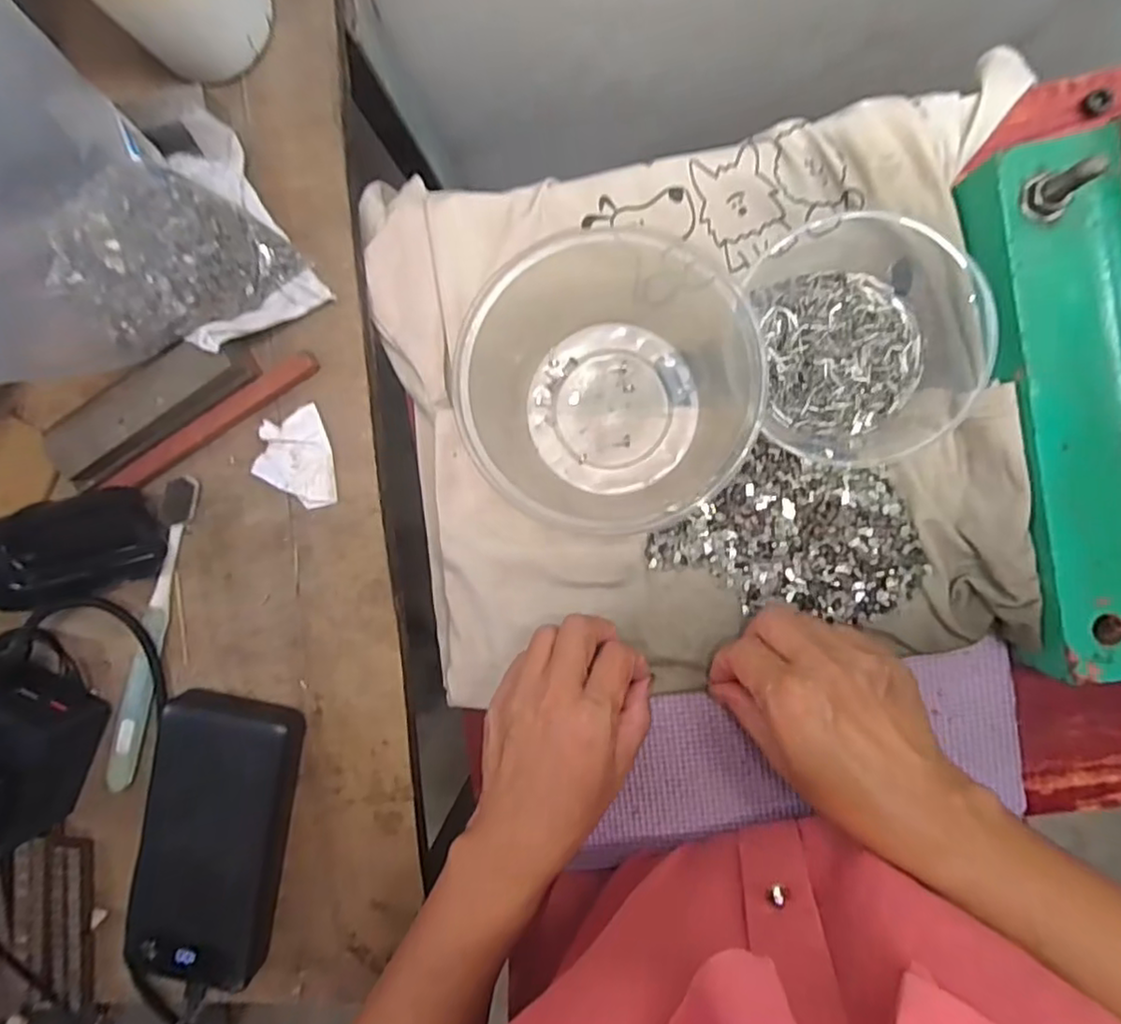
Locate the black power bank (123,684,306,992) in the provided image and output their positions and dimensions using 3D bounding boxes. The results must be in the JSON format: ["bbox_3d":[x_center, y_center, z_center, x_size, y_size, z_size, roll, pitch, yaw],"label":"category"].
[{"bbox_3d":[-0.194,0.185,0.367,0.073,0.022,0.157,11,92,1],"label":"black power bank"}]

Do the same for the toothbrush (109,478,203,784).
[{"bbox_3d":[-0.231,0.070,0.372,0.017,0.015,0.180,14,92,1],"label":"toothbrush"}]

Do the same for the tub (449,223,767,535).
[{"bbox_3d":[0.034,-0.071,0.348,0.152,0.078,0.169,39,92,0],"label":"tub"}]

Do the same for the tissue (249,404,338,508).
[{"bbox_3d":[-0.146,-0.029,0.363,0.041,0.009,0.054,-7,91,2],"label":"tissue"}]

